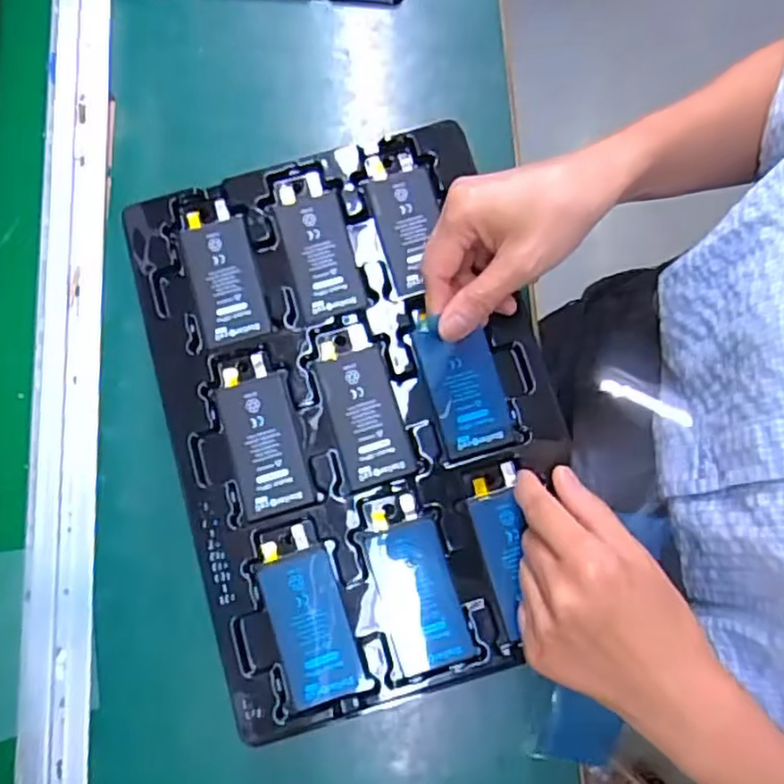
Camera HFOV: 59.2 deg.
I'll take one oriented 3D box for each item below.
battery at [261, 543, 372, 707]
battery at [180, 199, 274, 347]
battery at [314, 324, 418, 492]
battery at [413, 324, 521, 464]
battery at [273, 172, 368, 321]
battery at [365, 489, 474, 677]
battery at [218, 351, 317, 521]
[{"bbox_3d":[-0.046,0.133,0.395,0.043,0.005,0.083,-19,78,-3],"label":"battery"},{"bbox_3d":[-0.107,-0.077,0.440,0.043,0.006,0.092,-16,78,-2],"label":"battery"},{"bbox_3d":[-0.019,0.009,0.421,0.044,0.008,0.093,-15,78,-2],"label":"battery"},{"bbox_3d":[0.045,-0.003,0.422,0.045,0.007,0.080,-15,74,-2],"label":"battery"},{"bbox_3d":[-0.047,-0.095,0.440,0.042,0.009,0.094,-17,78,-2],"label":"battery"},{"bbox_3d":[0.013,0.112,0.404,0.044,0.006,0.095,-16,78,-2],"label":"battery"},{"bbox_3d":[-0.078,0.026,0.420,0.042,0.006,0.095,-16,78,-2],"label":"battery"}]

